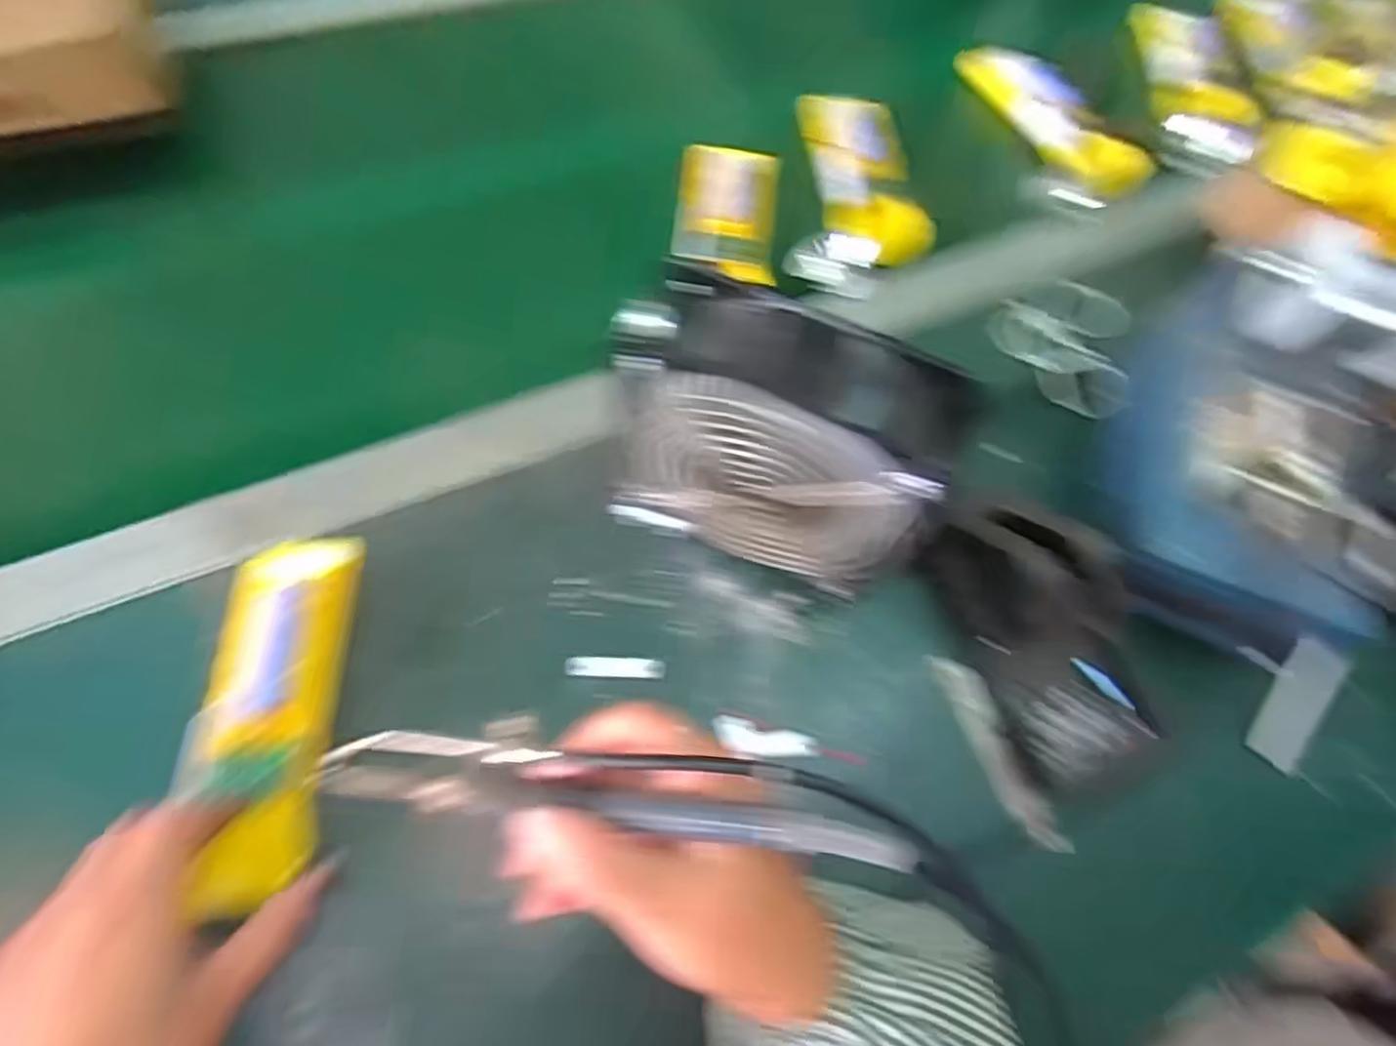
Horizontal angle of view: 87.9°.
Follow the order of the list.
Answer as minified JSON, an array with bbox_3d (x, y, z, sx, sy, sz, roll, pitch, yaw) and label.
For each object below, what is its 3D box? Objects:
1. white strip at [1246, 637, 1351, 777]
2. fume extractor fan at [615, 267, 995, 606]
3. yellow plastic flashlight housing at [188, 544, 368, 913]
[{"bbox_3d":[0.319,0.097,0.386,0.004,0.070,0.025,1,19,-32],"label":"white strip"},{"bbox_3d":[0.037,-0.031,0.357,0.153,0.150,0.062,21,64,4],"label":"fume extractor fan"},{"bbox_3d":[-0.198,0.085,0.339,0.052,0.026,0.166,-2,66,-4],"label":"yellow plastic flashlight housing"}]

